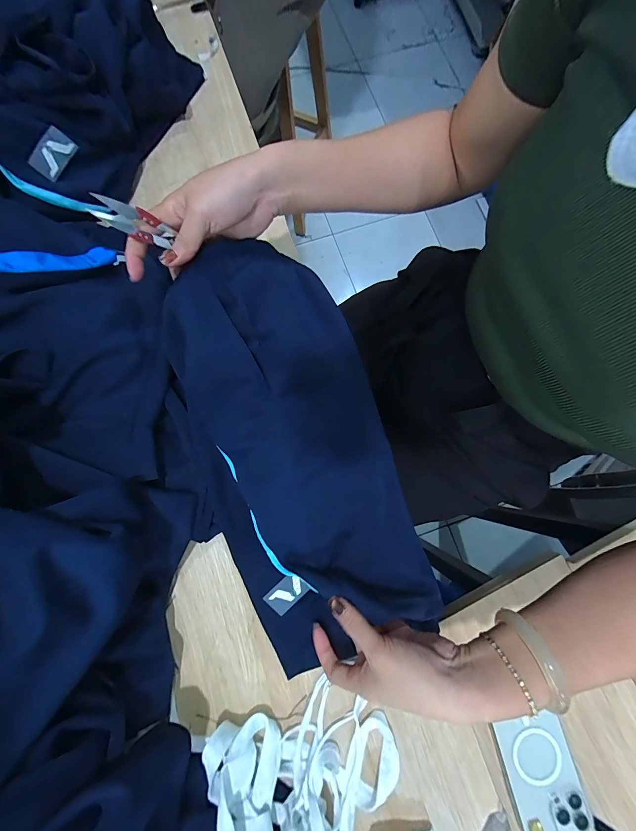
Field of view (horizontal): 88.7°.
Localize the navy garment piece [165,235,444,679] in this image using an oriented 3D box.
[{"bbox_3d":[-0.017,0.043,0.331,0.202,0.127,0.424,-18,80,-4],"label":"navy garment piece"}]

